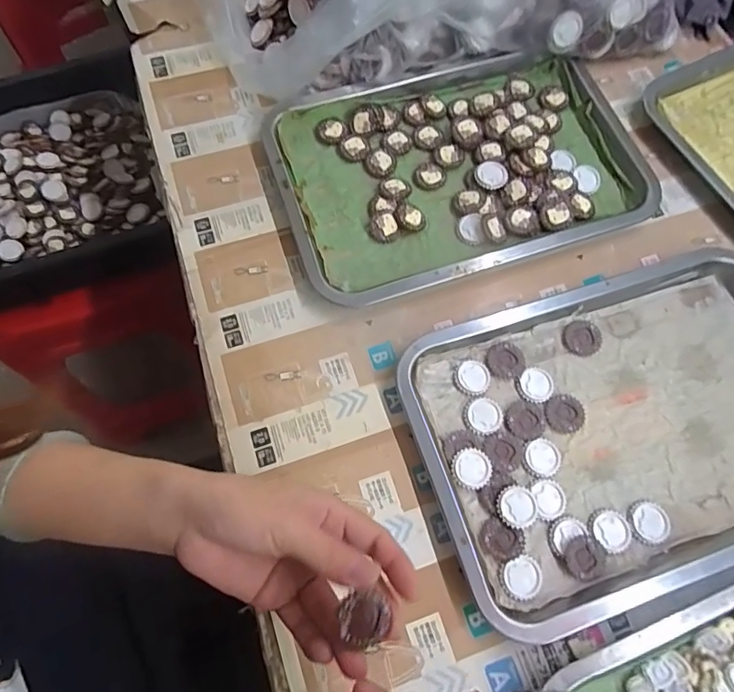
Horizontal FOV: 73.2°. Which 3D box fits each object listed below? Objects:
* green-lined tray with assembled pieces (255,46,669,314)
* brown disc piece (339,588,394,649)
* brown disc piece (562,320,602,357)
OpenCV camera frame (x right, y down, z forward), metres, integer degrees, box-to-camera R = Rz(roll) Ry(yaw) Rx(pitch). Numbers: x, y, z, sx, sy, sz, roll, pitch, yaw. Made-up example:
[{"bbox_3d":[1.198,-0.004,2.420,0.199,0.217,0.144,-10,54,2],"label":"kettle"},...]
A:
[{"bbox_3d":[0.079,-0.155,0.430,0.302,0.022,0.202,-17,71,-8],"label":"green-lined tray with assembled pieces"},{"bbox_3d":[0.000,0.132,0.238,0.026,0.004,0.025,2,84,-15],"label":"brown disc piece"},{"bbox_3d":[0.168,-0.006,0.386,0.028,0.006,0.028,1,70,-2],"label":"brown disc piece"}]

